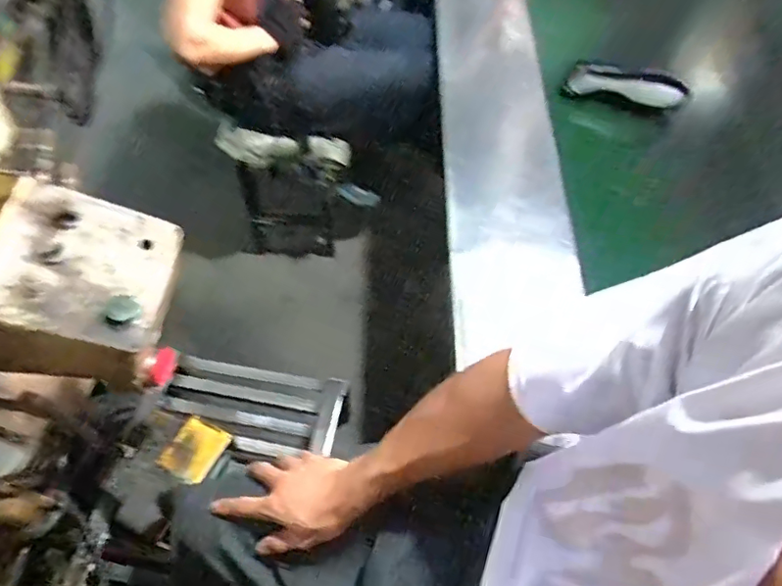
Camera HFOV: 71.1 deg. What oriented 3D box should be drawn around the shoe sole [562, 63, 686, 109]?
[{"bbox_3d":[0.518,-0.452,1.193,0.254,0.081,0.024,9,59,3],"label":"shoe sole"}]

